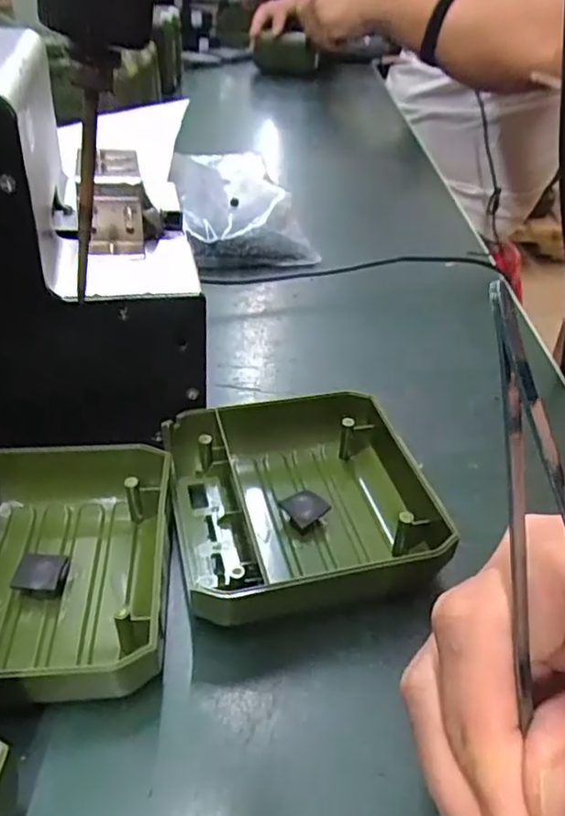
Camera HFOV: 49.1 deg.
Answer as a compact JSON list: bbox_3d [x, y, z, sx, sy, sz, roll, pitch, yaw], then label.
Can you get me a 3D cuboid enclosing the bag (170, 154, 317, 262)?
[{"bbox_3d":[-0.042,-0.160,0.466,0.086,0.036,0.174,-9,39,-14],"label":"bag"}]

